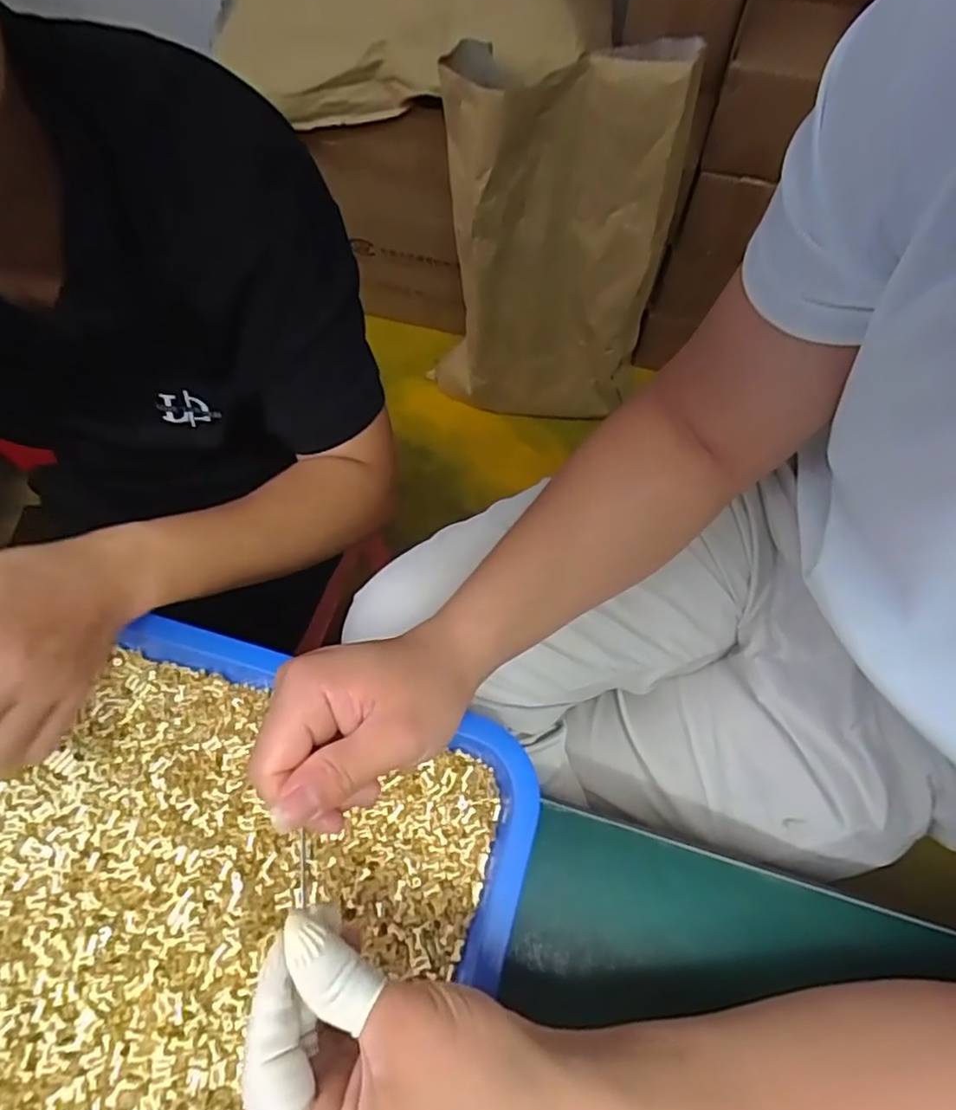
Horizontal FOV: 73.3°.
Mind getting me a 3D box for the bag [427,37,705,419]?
[{"bbox_3d":[0.125,-0.519,1.169,0.398,0.645,0.176,4,65,2],"label":"bag"}]

